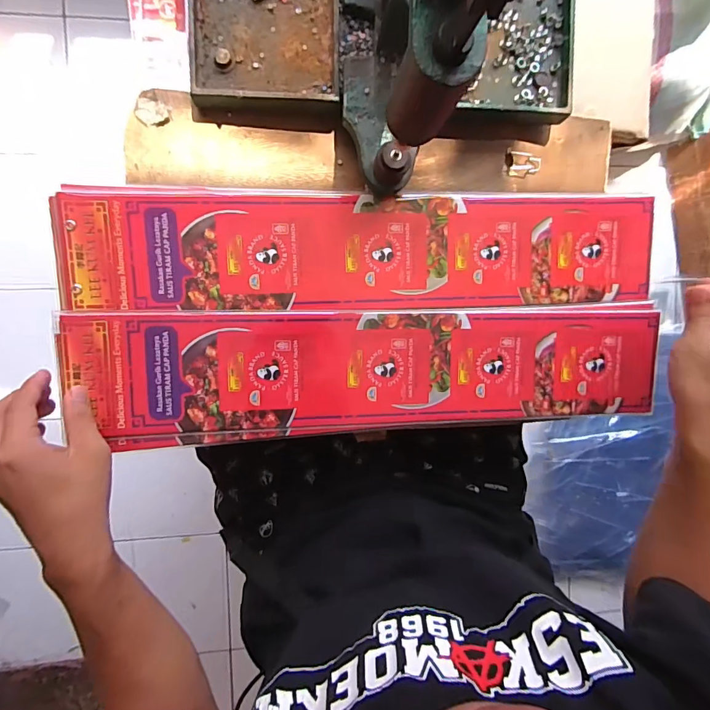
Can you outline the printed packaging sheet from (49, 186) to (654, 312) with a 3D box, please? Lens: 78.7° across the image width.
[{"bbox_3d":[0.023,-0.100,0.415,0.555,0.012,0.108,-2,97,-8],"label":"printed packaging sheet"}]

